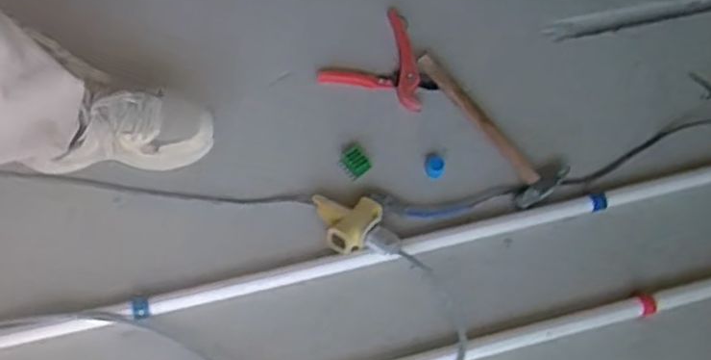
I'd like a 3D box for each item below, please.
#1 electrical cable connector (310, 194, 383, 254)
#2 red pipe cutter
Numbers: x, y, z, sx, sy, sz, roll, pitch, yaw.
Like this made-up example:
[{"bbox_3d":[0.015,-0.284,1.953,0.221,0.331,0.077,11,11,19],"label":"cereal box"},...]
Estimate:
[{"bbox_3d":[-0.013,0.066,1.010,0.096,0.048,0.081,4,60,-2],"label":"electrical cable connector"},{"bbox_3d":[0.064,-0.192,1.171,0.167,0.017,0.201,37,64,17],"label":"red pipe cutter"}]

